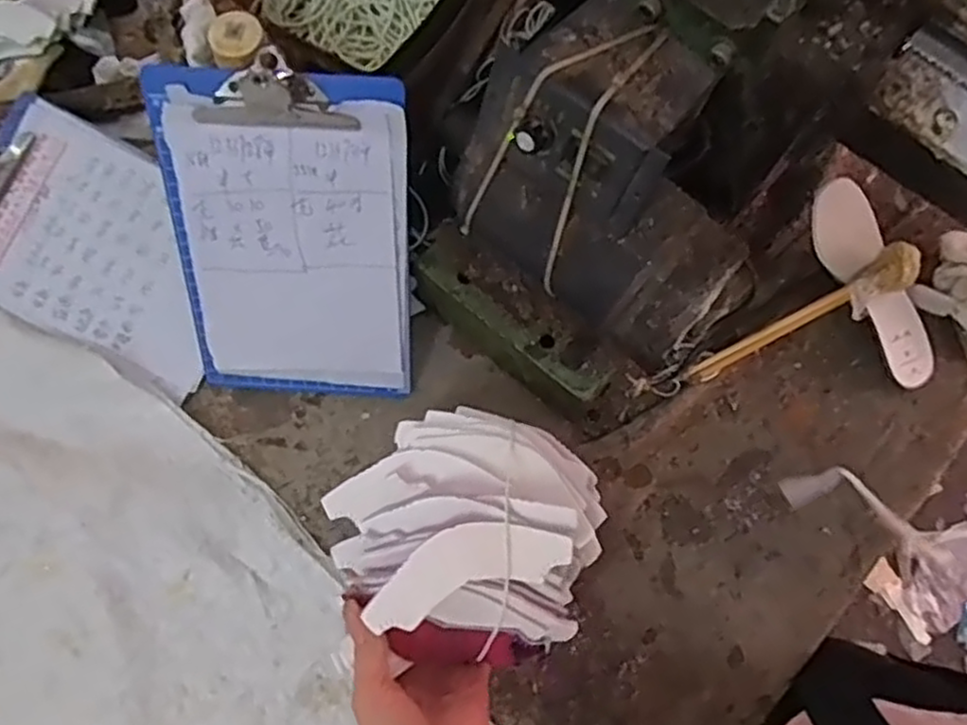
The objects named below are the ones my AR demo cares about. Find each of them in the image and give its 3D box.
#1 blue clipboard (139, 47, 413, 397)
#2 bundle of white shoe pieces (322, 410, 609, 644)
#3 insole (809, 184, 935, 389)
[{"bbox_3d":[-0.122,-0.070,0.471,0.146,0.223,0.015,3,36,1],"label":"blue clipboard"},{"bbox_3d":[-0.009,0.091,0.441,0.156,0.060,0.126,6,74,0],"label":"bundle of white shoe pieces"},{"bbox_3d":[0.286,-0.058,0.540,0.052,0.011,0.156,-27,89,-9],"label":"insole"}]

